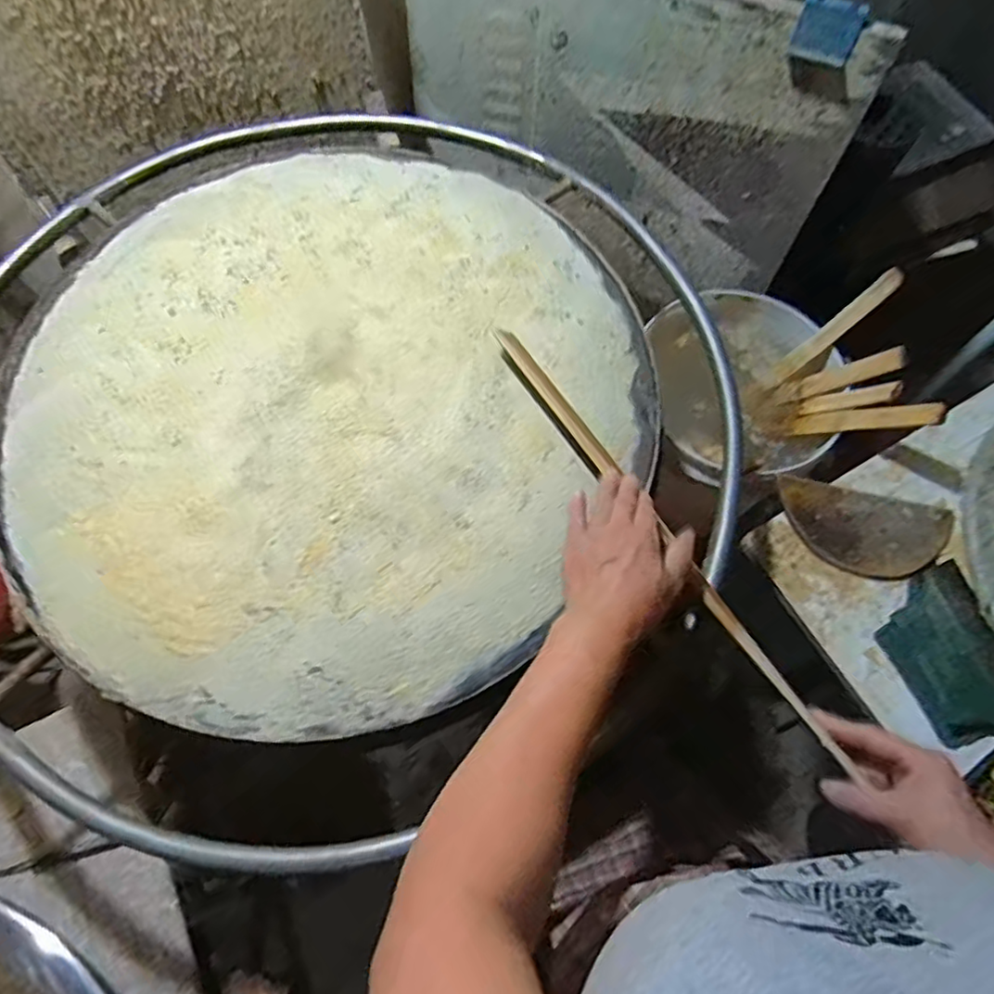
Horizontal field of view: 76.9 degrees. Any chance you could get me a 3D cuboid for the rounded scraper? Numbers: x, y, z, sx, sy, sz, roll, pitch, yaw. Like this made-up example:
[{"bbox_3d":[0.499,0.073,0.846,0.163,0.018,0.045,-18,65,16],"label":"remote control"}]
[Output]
[{"bbox_3d":[0.433,0.041,0.733,0.197,0.016,0.100,10,67,5],"label":"rounded scraper"}]

